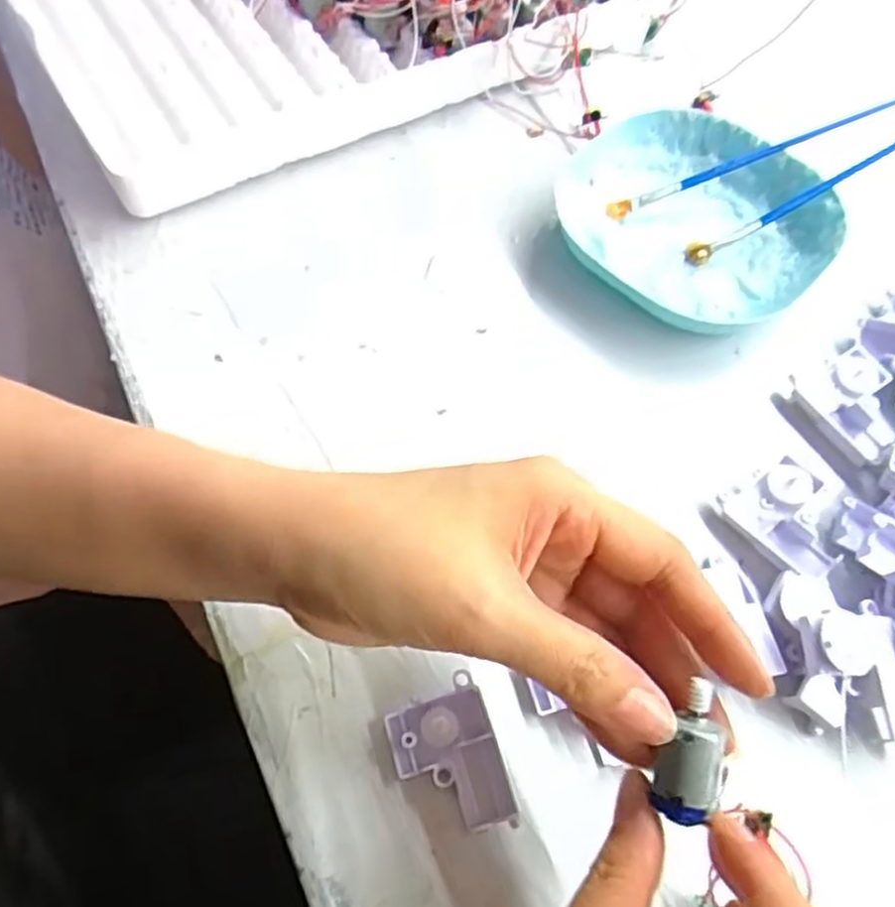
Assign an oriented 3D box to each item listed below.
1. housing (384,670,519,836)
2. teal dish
[{"bbox_3d":[0.001,0.108,0.255,0.036,0.012,0.048,-15,65,-10],"label":"housing"},{"bbox_3d":[0.125,-0.122,0.374,0.124,0.021,0.126,1,64,-3],"label":"teal dish"}]

